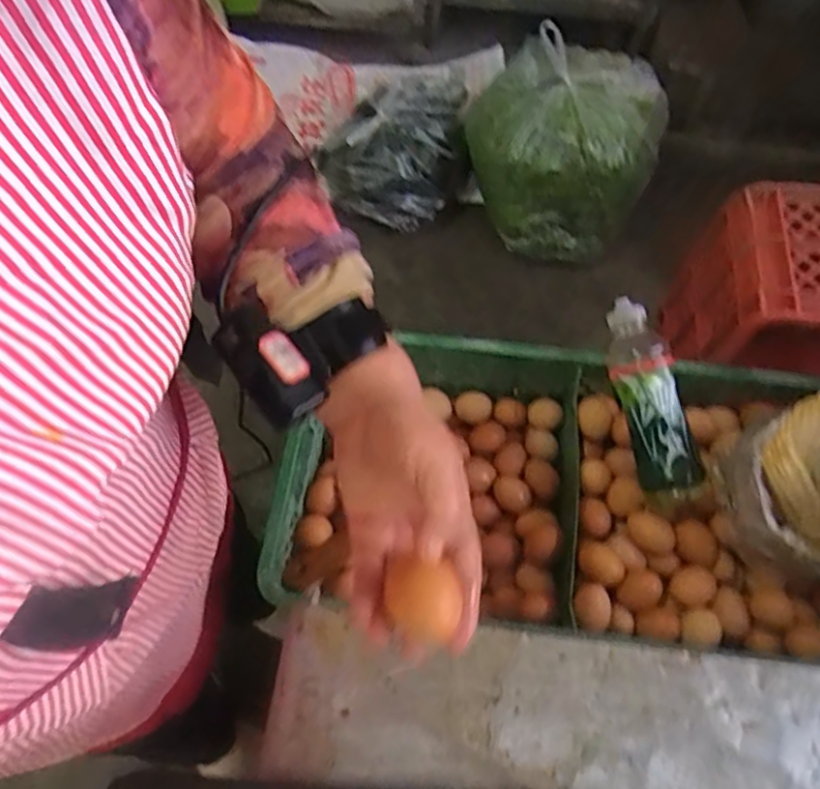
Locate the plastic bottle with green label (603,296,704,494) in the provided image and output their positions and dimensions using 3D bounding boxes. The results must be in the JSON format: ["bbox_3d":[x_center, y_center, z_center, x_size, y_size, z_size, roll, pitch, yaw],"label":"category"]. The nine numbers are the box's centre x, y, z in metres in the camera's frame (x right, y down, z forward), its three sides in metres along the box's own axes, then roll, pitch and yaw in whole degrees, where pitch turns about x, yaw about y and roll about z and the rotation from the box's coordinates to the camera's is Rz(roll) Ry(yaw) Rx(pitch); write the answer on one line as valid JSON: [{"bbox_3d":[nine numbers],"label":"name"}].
[{"bbox_3d":[0.265,0.005,0.699,0.062,0.054,0.226,-13,82,-5],"label":"plastic bottle with green label"}]

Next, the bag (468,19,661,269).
[{"bbox_3d":[0.318,-0.518,1.359,0.412,0.327,0.272,18,66,9],"label":"bag"}]

